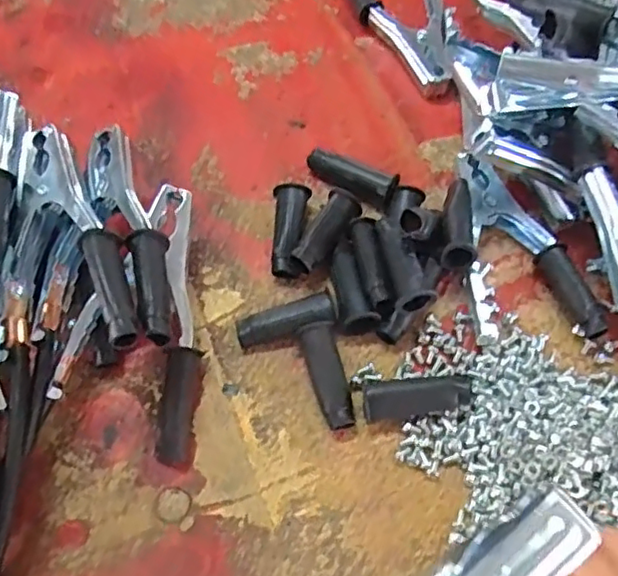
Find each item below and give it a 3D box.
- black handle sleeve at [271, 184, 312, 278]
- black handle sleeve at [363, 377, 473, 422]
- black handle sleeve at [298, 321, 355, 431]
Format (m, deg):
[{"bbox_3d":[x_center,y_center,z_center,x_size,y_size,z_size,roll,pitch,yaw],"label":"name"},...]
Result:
[{"bbox_3d":[-0.013,-0.037,0.405,0.022,0.015,0.063,5,63,1],"label":"black handle sleeve"},{"bbox_3d":[0.061,0.061,0.352,0.060,0.013,0.018,-9,63,9],"label":"black handle sleeve"},{"bbox_3d":[0.011,0.051,0.364,0.020,0.018,0.062,-11,64,-7],"label":"black handle sleeve"}]

